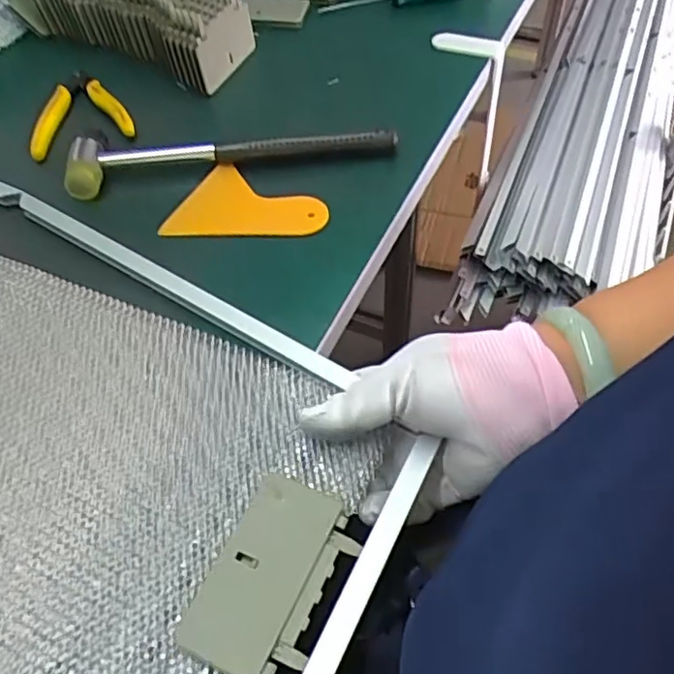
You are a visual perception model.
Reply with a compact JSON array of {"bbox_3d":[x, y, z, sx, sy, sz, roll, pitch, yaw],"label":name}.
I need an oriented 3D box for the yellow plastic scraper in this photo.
[{"bbox_3d":[-0.059,-0.086,0.441,0.097,0.010,0.072,18,55,17],"label":"yellow plastic scraper"}]

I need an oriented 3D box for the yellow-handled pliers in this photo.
[{"bbox_3d":[-0.212,-0.183,0.521,0.077,0.015,0.099,-20,53,-12],"label":"yellow-handled pliers"}]

